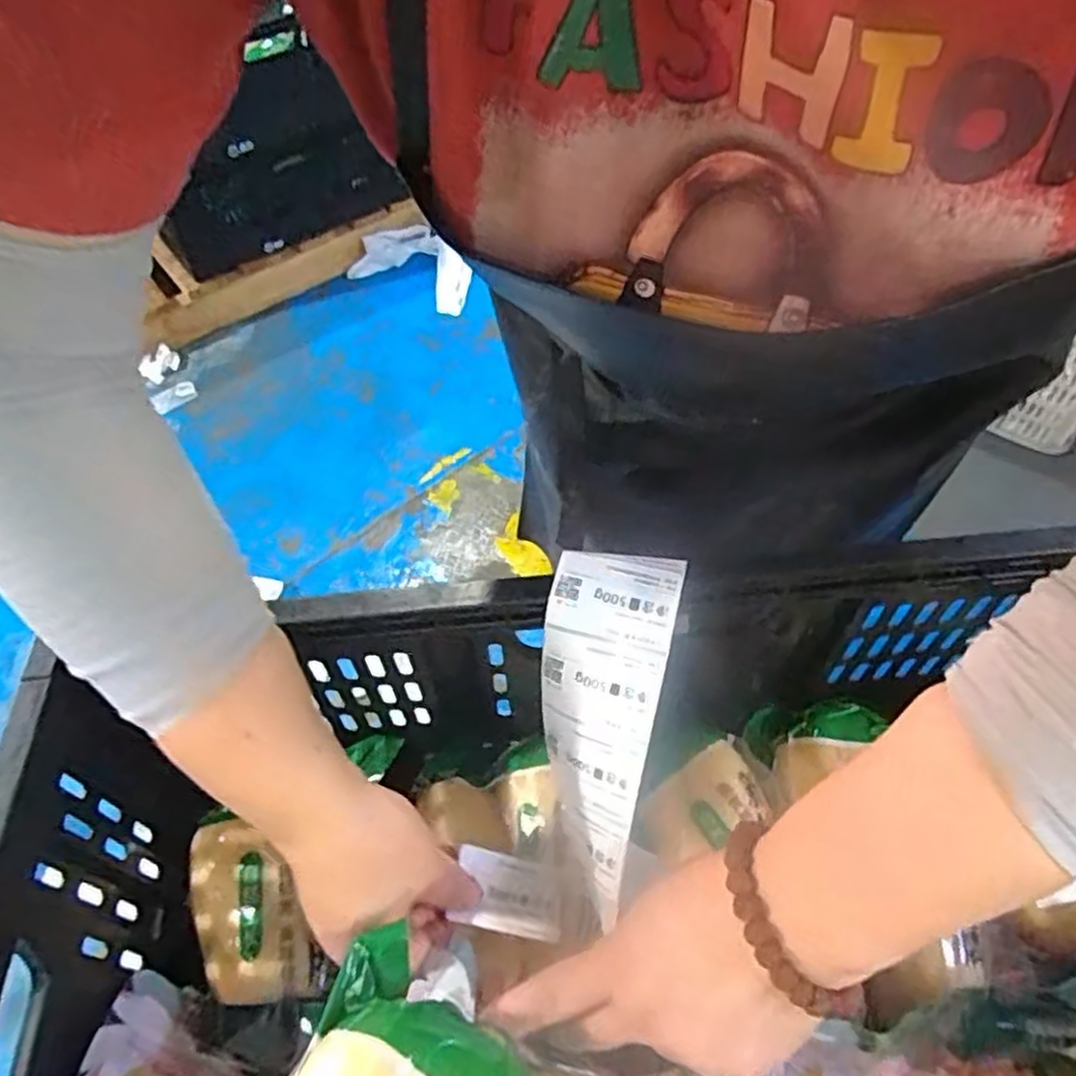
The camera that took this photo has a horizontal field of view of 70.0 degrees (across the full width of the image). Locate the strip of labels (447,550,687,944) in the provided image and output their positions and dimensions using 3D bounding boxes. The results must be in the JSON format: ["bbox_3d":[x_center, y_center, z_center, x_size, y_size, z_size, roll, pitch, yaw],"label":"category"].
[{"bbox_3d":[0.021,0.107,0.387,0.069,0.039,0.199,16,100,13],"label":"strip of labels"}]

